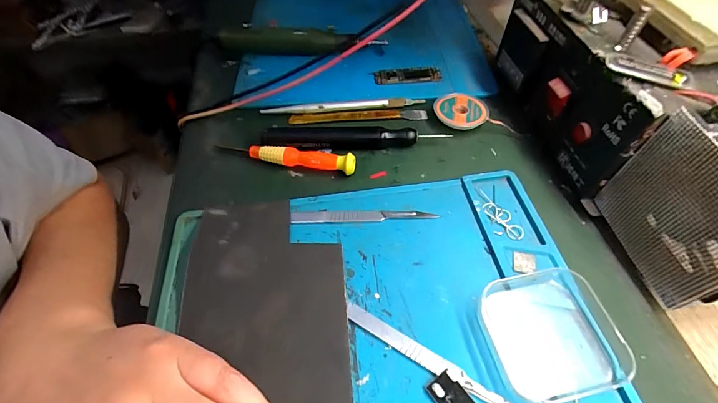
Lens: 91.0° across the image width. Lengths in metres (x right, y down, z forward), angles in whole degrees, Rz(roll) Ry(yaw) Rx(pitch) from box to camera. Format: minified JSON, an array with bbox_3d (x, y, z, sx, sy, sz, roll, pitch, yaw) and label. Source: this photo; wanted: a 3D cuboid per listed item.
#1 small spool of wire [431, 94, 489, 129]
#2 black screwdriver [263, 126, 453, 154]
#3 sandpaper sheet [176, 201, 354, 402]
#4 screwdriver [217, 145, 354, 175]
[{"bbox_3d":[0.085,-0.076,0.300,0.044,0.013,0.039,-5,53,-3],"label":"small spool of wire"},{"bbox_3d":[-0.003,-0.052,0.283,0.142,0.018,0.018,-1,53,0],"label":"black screwdriver"},{"bbox_3d":[-0.052,0.092,0.185,0.095,0.006,0.223,-4,54,-5],"label":"sandpaper sheet"},{"bbox_3d":[-0.057,-0.035,0.275,0.109,0.016,0.011,11,54,9],"label":"screwdriver"}]

